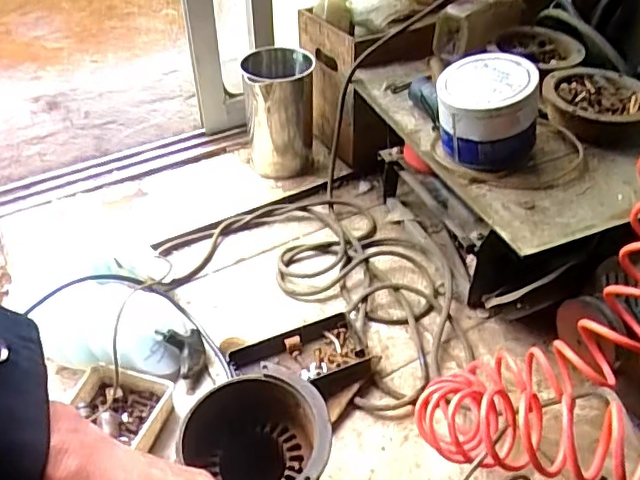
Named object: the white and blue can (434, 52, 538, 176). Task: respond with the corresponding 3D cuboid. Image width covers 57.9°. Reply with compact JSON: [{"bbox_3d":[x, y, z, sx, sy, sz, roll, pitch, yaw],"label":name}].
[{"bbox_3d":[0.219,-0.174,0.767,0.132,0.108,0.124,8,44,9],"label":"white and blue can"}]

